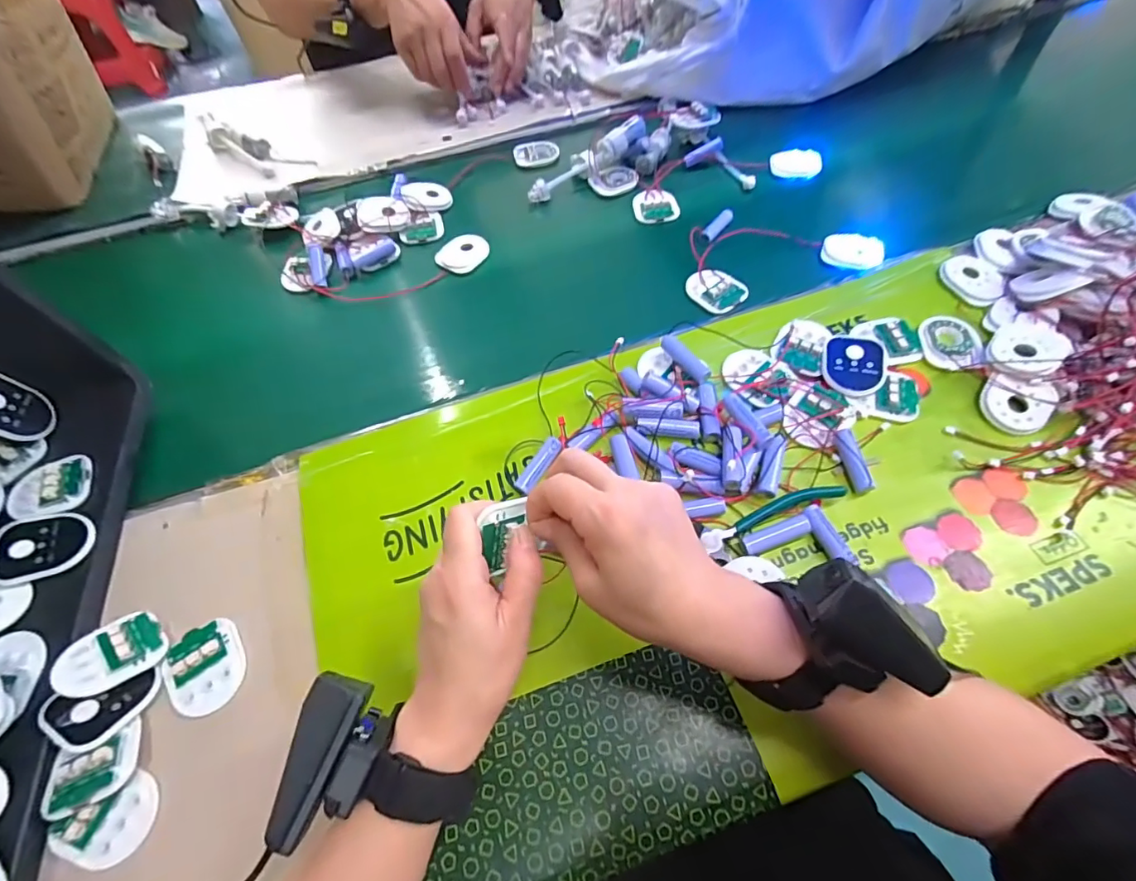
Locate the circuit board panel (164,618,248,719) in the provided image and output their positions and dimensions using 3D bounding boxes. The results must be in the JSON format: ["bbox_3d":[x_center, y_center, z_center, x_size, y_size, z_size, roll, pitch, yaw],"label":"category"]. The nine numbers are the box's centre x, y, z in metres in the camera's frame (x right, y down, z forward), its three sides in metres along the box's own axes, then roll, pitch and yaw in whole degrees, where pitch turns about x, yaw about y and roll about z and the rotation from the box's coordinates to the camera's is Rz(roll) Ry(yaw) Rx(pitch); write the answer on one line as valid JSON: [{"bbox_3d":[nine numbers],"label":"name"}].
[{"bbox_3d":[-0.242,0.149,0.344,0.049,0.005,0.059,-31,60,-15],"label":"circuit board panel"}]

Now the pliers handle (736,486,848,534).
[{"bbox_3d":[0.158,0.046,0.376,0.081,0.015,0.016,-16,57,-6],"label":"pliers handle"}]

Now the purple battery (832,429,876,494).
[{"bbox_3d":[0.216,0.015,0.392,0.013,0.016,0.049,-14,73,-4],"label":"purple battery"}]

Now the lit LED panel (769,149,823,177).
[{"bbox_3d":[0.273,-0.333,0.625,0.059,0.015,0.042,19,60,16],"label":"lit LED panel"}]

